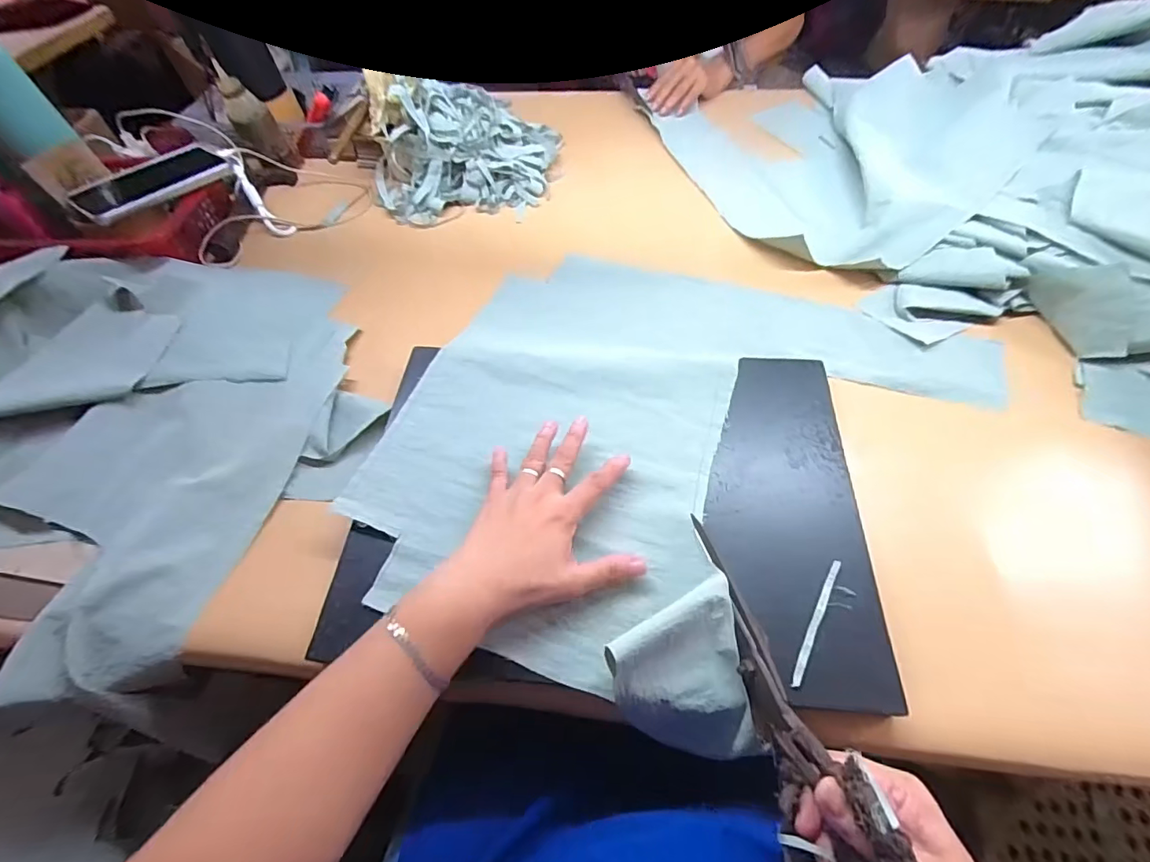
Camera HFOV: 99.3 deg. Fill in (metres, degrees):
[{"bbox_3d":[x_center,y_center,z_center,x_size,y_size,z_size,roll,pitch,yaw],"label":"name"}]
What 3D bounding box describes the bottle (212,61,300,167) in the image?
[{"bbox_3d":[-0.435,-0.416,0.669,0.053,0.136,0.033,-31,60,-15],"label":"bottle"}]

